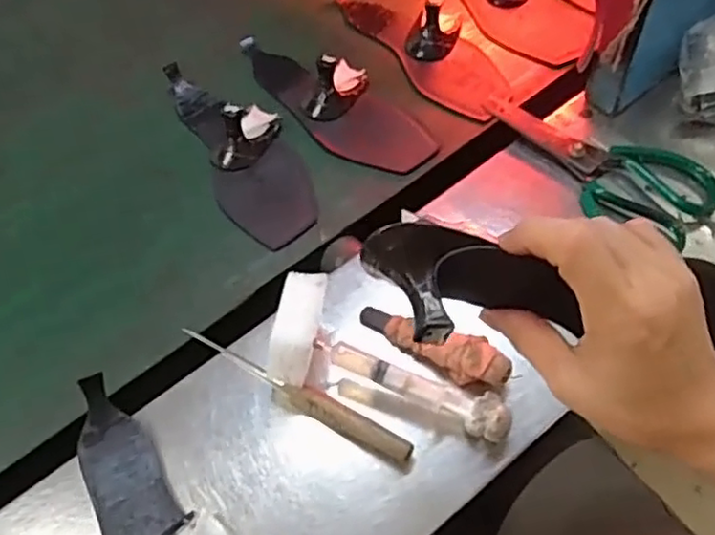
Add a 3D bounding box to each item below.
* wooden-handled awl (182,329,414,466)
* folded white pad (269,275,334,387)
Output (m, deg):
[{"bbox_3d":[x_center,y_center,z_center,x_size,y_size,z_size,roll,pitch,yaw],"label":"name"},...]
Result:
[{"bbox_3d":[-0.049,0.087,0.465,0.190,0.023,0.016,25,63,19],"label":"wooden-handled awl"},{"bbox_3d":[-0.039,0.046,0.466,0.034,0.073,0.069,4,58,8],"label":"folded white pad"}]

